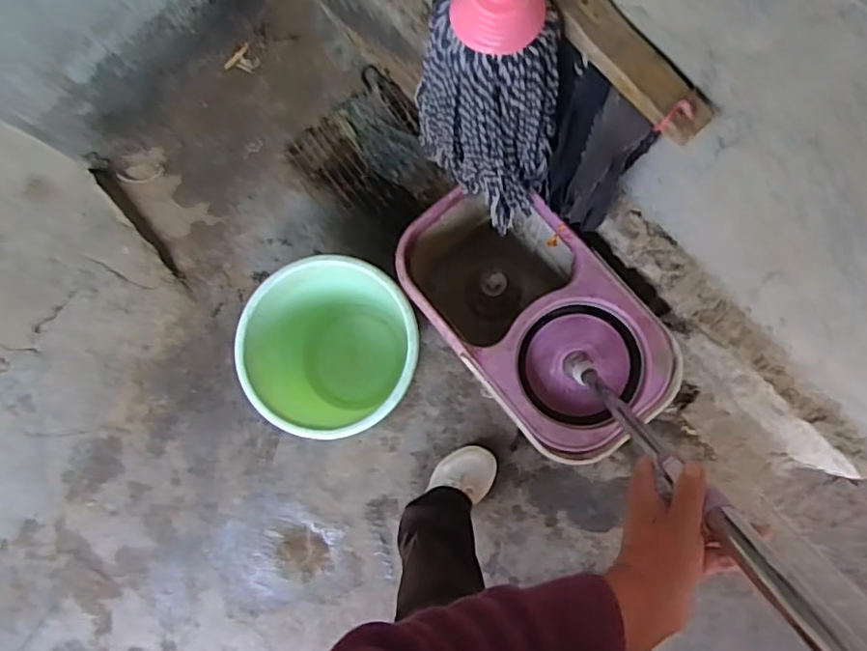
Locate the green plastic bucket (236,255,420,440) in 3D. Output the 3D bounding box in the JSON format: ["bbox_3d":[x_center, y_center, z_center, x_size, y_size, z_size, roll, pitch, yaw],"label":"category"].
[{"bbox_3d":[-0.163,0.036,1.073,0.289,0.261,0.275,0,86,5],"label":"green plastic bucket"}]

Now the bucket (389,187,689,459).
[{"bbox_3d":[0.161,-0.014,1.034,0.254,0.266,0.448,-41,83,1],"label":"bucket"}]

